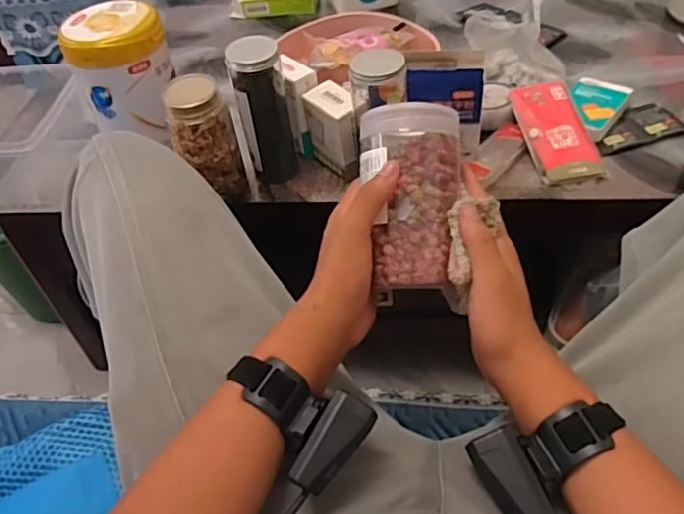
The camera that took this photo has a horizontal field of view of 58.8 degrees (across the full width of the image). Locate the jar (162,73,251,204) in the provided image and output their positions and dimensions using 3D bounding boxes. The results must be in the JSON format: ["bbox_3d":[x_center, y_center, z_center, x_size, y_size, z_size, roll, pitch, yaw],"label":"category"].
[{"bbox_3d":[-0.169,-0.144,0.773,0.067,0.166,0.070,-3,47,4],"label":"jar"}]

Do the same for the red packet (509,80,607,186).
[{"bbox_3d":[0.283,-0.166,0.804,0.081,0.018,0.167,-11,62,-3],"label":"red packet"}]

